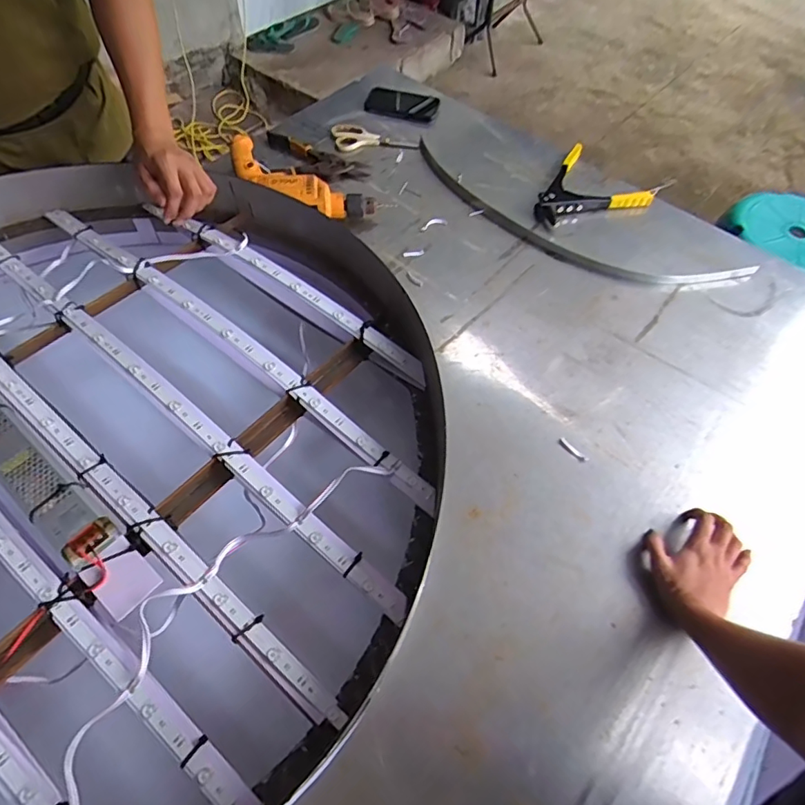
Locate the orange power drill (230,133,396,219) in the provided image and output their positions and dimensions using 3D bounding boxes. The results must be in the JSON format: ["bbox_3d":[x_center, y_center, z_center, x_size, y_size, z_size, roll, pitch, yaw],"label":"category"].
[{"bbox_3d":[-0.206,-0.406,0.979,0.324,0.072,0.098,24,59,13],"label":"orange power drill"}]

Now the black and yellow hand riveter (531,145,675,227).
[{"bbox_3d":[0.402,-0.423,1.042,0.213,0.046,0.282,23,59,12],"label":"black and yellow hand riveter"}]

